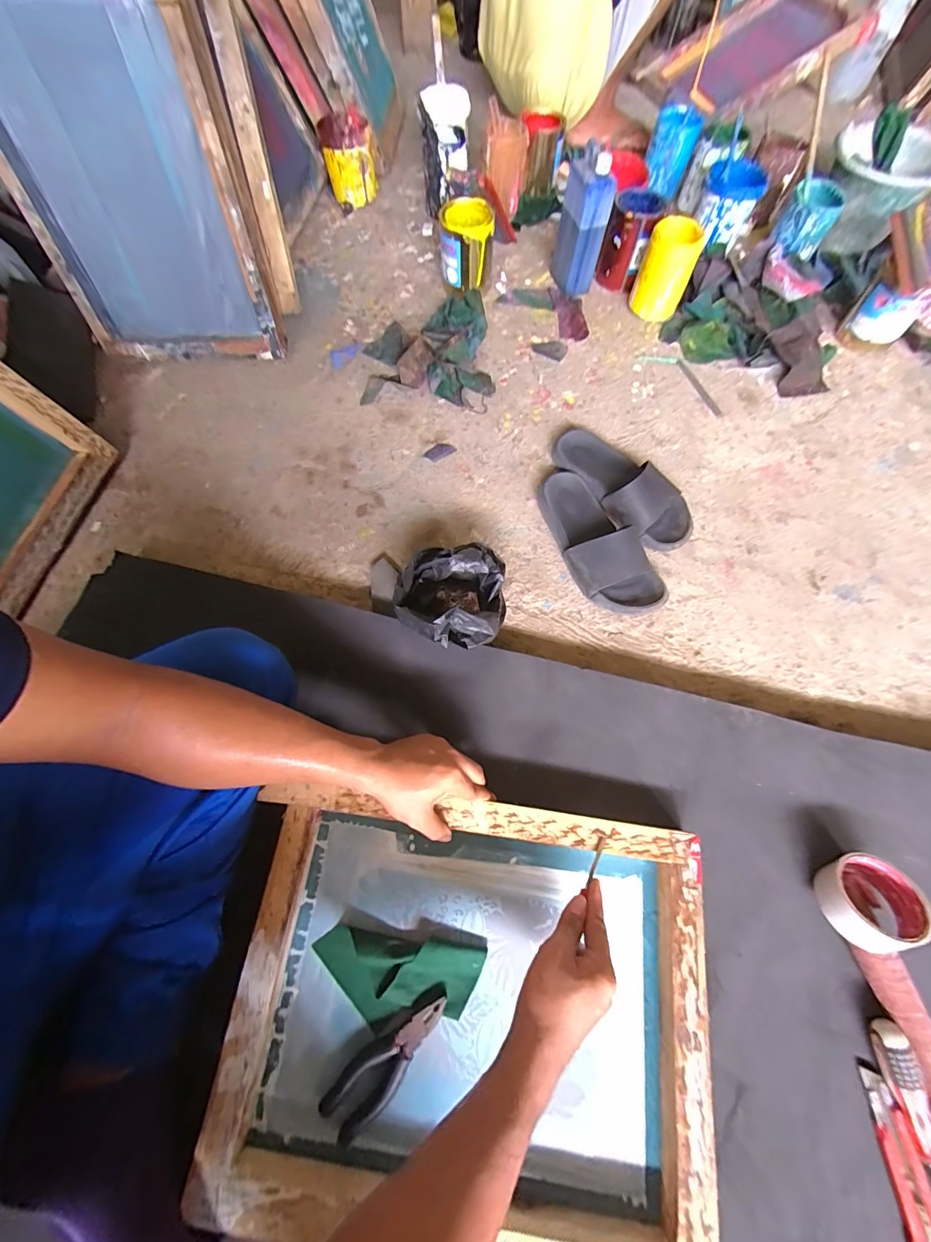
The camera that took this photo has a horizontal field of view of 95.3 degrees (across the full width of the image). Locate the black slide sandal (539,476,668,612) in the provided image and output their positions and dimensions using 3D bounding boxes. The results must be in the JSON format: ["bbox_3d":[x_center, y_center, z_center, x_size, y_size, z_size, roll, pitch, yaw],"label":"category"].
[{"bbox_3d":[0.205,-0.129,0.688,0.108,0.076,0.278,-26,67,-10],"label":"black slide sandal"}]

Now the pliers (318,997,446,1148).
[{"bbox_3d":[-0.078,0.454,0.437,0.144,0.012,0.049,-37,70,-14],"label":"pliers"}]

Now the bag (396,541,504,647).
[{"bbox_3d":[-0.021,-0.030,0.615,0.150,0.104,0.156,2,66,3],"label":"bag"}]

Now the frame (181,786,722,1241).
[{"bbox_3d":[0.010,0.385,0.437,0.467,0.063,0.362,6,66,5],"label":"frame"}]

